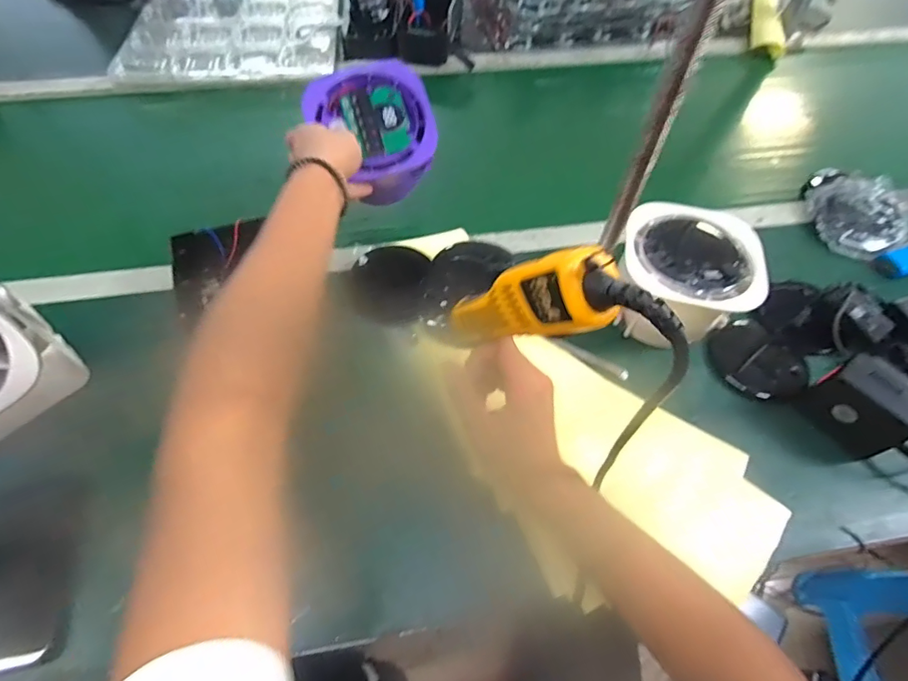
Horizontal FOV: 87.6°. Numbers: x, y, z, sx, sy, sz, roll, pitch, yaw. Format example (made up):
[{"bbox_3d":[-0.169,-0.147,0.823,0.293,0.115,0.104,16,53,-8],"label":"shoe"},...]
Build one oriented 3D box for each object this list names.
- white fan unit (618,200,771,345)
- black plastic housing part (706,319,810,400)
[{"bbox_3d":[0.244,-0.064,0.524,0.135,0.104,0.147,1,59,-2],"label":"white fan unit"},{"bbox_3d":[0.338,0.020,0.530,0.090,0.016,0.099,-37,68,-22],"label":"black plastic housing part"}]

